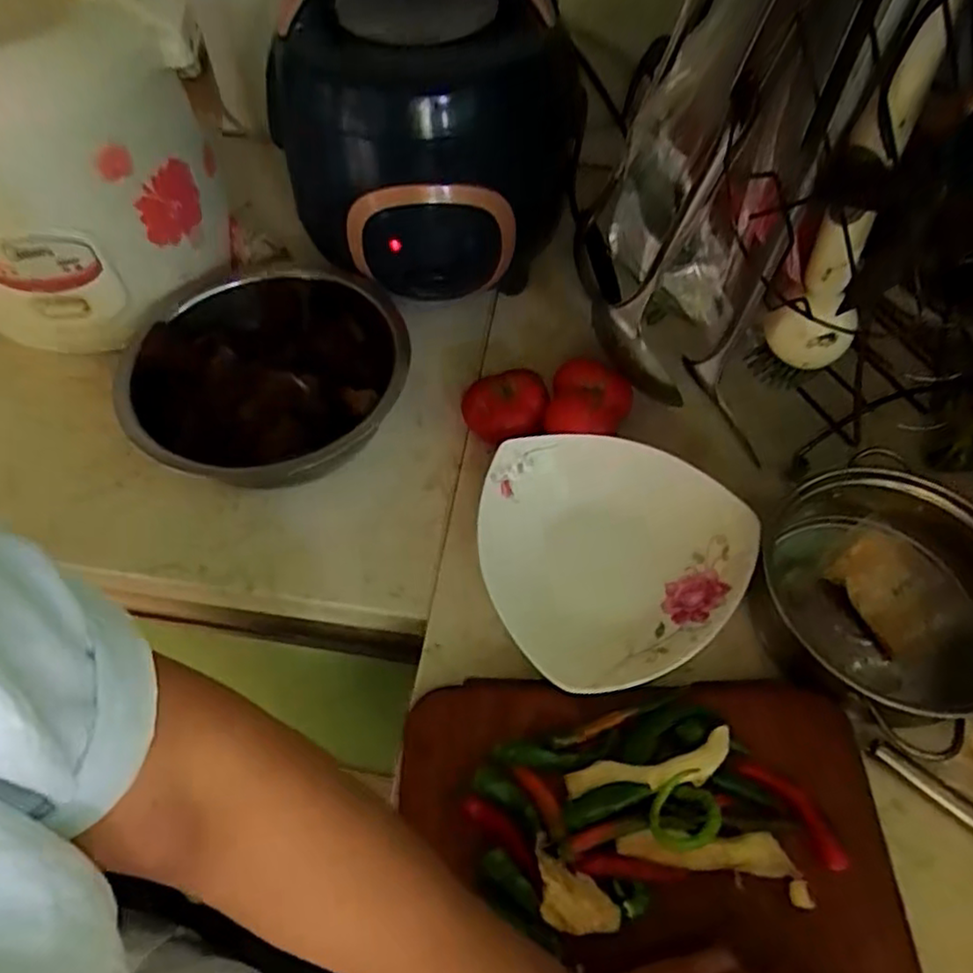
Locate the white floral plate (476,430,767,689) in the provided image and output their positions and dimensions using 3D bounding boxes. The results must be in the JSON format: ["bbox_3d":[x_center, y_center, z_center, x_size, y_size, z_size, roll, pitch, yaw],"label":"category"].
[{"bbox_3d":[0.091,0.042,0.504,0.187,0.045,0.191,0,57,0],"label":"white floral plate"}]

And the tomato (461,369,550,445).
[{"bbox_3d":[0.015,-0.058,0.567,0.068,0.051,0.063,0,57,0],"label":"tomato"}]

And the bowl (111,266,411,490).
[{"bbox_3d":[-0.186,-0.082,0.568,0.213,0.083,0.209,0,57,0],"label":"bowl"}]

